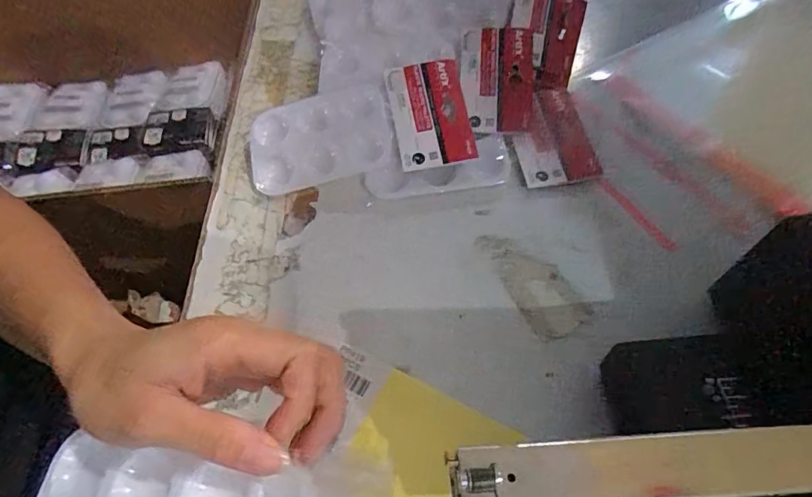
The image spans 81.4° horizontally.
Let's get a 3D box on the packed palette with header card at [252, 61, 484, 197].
[{"bbox_3d":[-0.045,-0.105,0.414,0.191,0.014,0.096,-9,75,5],"label":"packed palette with header card"}]

